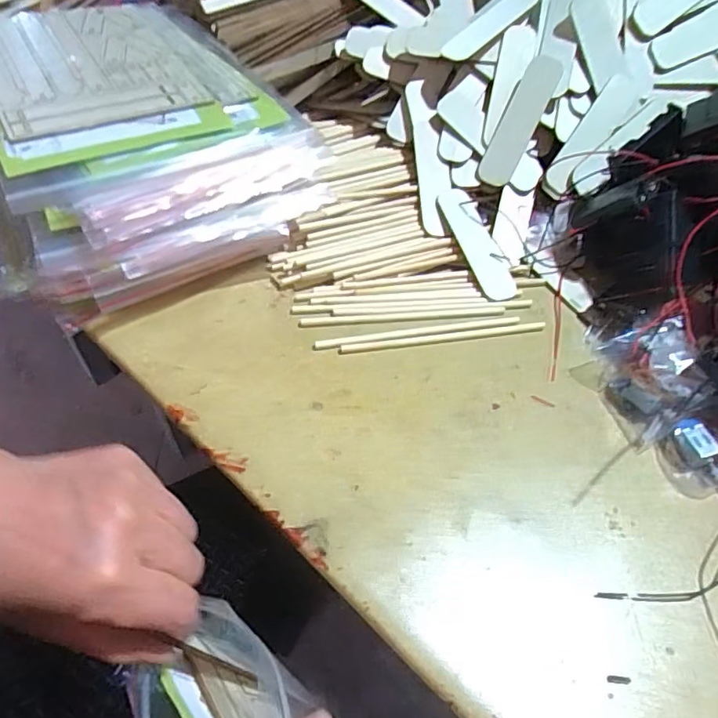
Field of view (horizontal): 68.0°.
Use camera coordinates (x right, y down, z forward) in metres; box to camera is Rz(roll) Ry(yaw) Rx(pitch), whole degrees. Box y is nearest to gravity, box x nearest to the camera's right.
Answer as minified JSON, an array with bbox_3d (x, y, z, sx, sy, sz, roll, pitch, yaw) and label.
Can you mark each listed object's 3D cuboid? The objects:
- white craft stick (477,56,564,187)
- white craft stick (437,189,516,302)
[{"bbox_3d":[0.130,-0.193,0.433,0.028,0.011,0.106,27,94,14],"label":"white craft stick"},{"bbox_3d":[0.093,-0.092,0.422,0.028,0.006,0.103,-19,73,-17],"label":"white craft stick"}]

